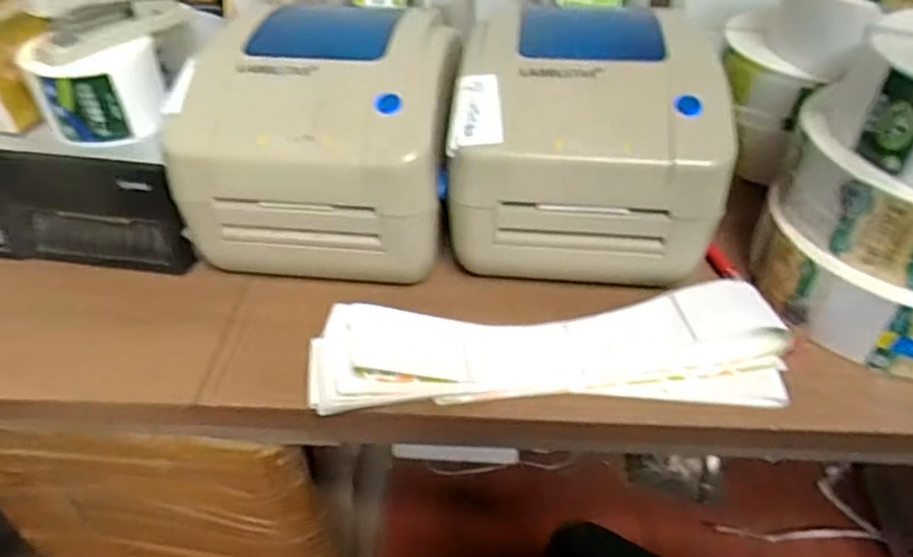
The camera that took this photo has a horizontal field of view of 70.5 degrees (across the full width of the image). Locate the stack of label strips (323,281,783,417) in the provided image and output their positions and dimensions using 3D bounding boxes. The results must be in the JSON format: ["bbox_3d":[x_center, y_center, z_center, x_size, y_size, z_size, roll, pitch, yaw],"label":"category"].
[{"bbox_3d":[0.067,0.048,0.460,0.334,0.052,0.090,-2,43,-2],"label":"stack of label strips"}]

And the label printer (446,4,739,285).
[{"bbox_3d":[0.095,-0.108,0.505,0.198,0.135,0.180,0,43,0],"label":"label printer"}]

